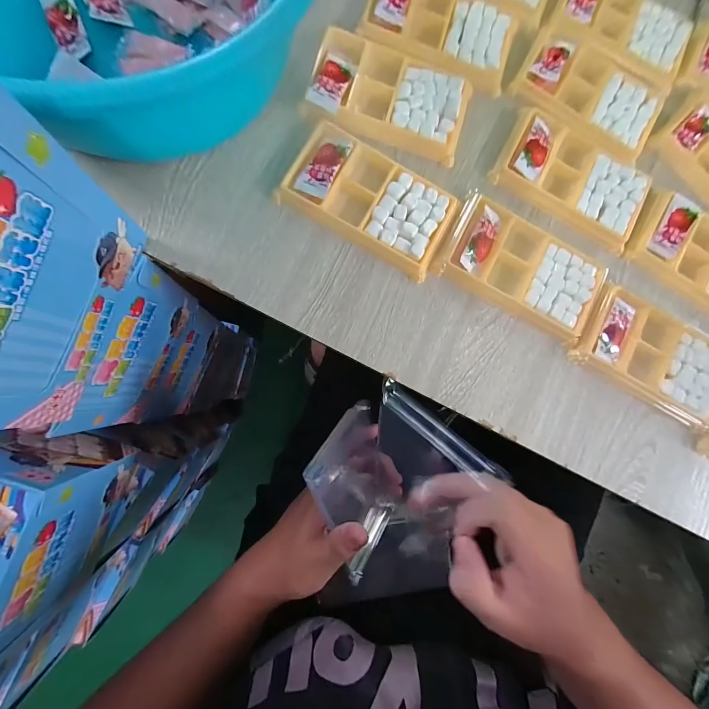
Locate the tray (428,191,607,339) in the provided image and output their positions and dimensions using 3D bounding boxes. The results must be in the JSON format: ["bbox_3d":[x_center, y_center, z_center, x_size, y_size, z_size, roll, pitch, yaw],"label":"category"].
[{"bbox_3d":[0.140,-0.075,0.276,0.134,0.012,0.080,28,82,-4],"label":"tray"}]

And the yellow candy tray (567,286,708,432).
[{"bbox_3d":[0.256,0.002,0.282,0.135,0.012,0.076,30,82,-4],"label":"yellow candy tray"}]

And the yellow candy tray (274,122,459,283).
[{"bbox_3d":[0.014,-0.123,0.266,0.128,0.013,0.074,28,82,-4],"label":"yellow candy tray"}]

